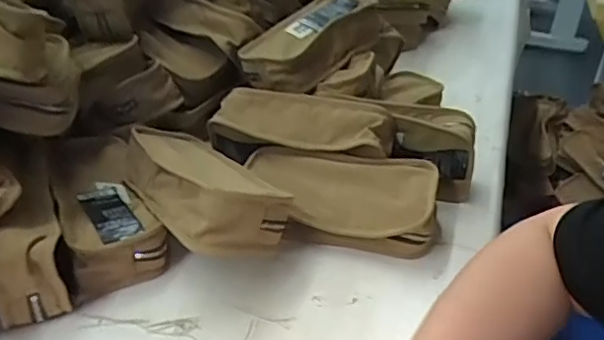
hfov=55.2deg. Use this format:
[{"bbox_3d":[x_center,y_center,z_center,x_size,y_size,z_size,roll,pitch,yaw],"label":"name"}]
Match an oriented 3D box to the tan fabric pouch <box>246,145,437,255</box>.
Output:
[{"bbox_3d":[0.033,0.026,0.556,0.186,0.063,0.079,11,33,13],"label":"tan fabric pouch"}]

